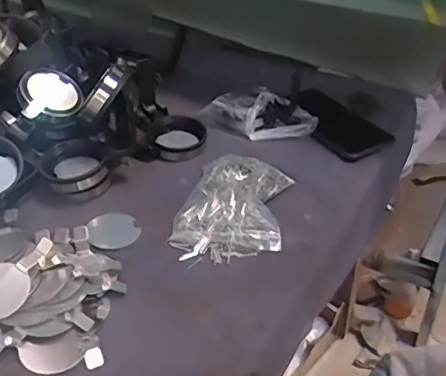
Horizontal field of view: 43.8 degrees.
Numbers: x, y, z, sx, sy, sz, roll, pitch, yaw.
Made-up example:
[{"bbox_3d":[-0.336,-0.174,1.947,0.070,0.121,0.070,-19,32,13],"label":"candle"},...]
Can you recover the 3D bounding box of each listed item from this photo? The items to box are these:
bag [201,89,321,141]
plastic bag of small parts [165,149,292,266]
[{"bbox_3d":[0.044,-0.094,0.714,0.148,0.039,0.056,13,39,16],"label":"bag"},{"bbox_3d":[0.010,0.015,0.575,0.109,0.034,0.143,7,38,8],"label":"plastic bag of small parts"}]

